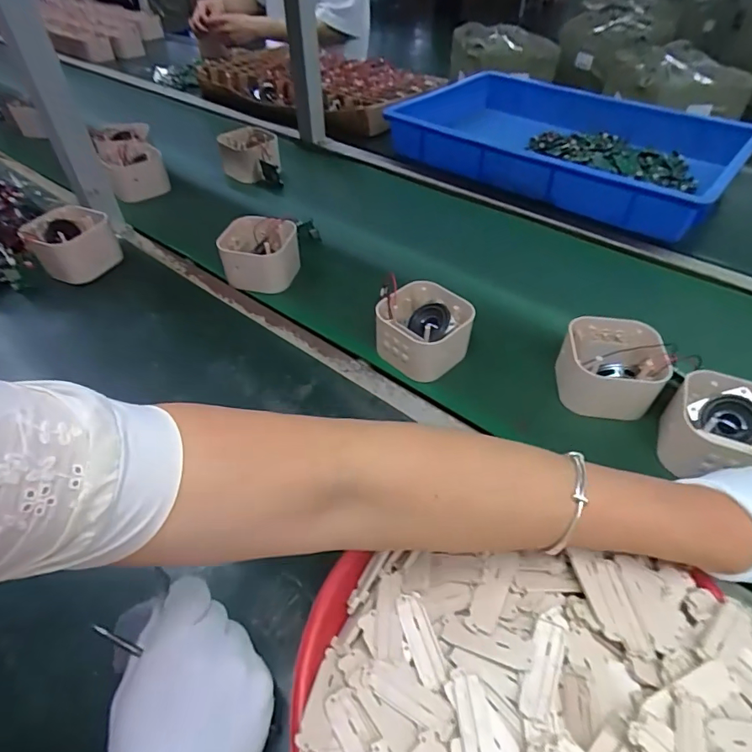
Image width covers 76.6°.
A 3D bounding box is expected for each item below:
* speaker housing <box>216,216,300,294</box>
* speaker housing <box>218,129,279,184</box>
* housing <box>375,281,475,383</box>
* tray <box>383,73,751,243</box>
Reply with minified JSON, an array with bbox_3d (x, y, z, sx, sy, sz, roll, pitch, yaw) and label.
[{"bbox_3d":[-0.150,-0.160,0.625,0.095,0.070,0.079,3,46,4],"label":"speaker housing"},{"bbox_3d":[-0.222,-0.389,0.841,0.098,0.069,0.082,-12,47,-11],"label":"speaker housing"},{"bbox_3d":[0.053,-0.050,0.523,0.101,0.057,0.089,27,54,25],"label":"housing"},{"bbox_3d":[0.335,-0.425,0.856,0.549,0.074,0.382,31,54,27],"label":"tray"}]

